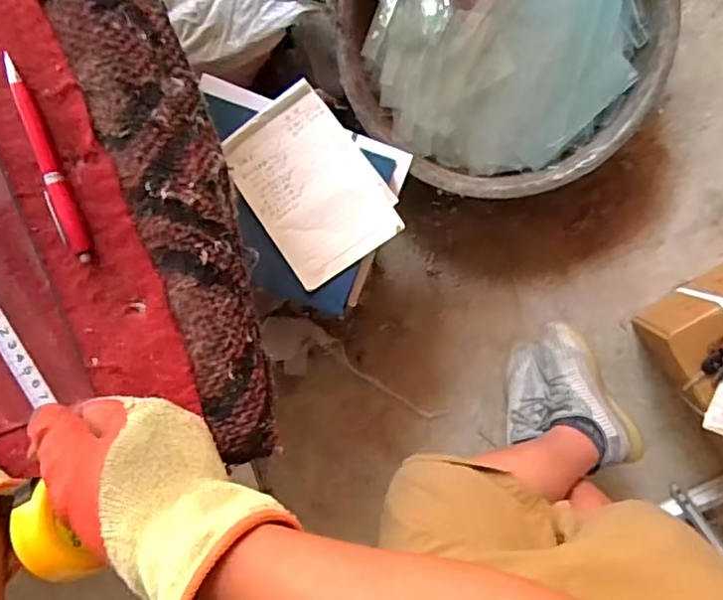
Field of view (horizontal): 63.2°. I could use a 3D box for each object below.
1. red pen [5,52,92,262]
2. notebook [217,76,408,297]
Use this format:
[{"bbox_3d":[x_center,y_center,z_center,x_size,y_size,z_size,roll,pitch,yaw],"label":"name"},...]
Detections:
[{"bbox_3d":[-0.207,-0.090,0.384,0.014,0.012,0.134,-20,95,9],"label":"red pen"},{"bbox_3d":[-0.075,-0.169,0.878,0.181,0.012,0.256,-34,94,7],"label":"notebook"}]

